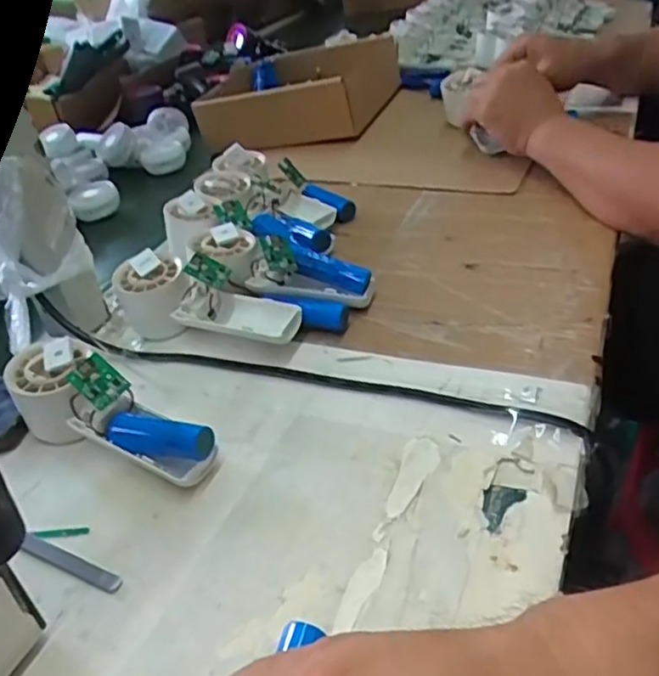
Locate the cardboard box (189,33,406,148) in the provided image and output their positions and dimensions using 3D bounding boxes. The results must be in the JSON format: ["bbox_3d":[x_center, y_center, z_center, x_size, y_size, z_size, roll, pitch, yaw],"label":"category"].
[{"bbox_3d":[-0.043,-0.375,0.998,0.245,0.071,0.262,6,38,17],"label":"cardboard box"}]

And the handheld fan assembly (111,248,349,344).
[{"bbox_3d":[-0.083,-0.030,0.534,0.186,0.062,0.056,6,38,18],"label":"handheld fan assembly"}]

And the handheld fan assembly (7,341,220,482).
[{"bbox_3d":[-0.147,0.050,0.443,0.156,0.058,0.052,18,43,31],"label":"handheld fan assembly"}]

